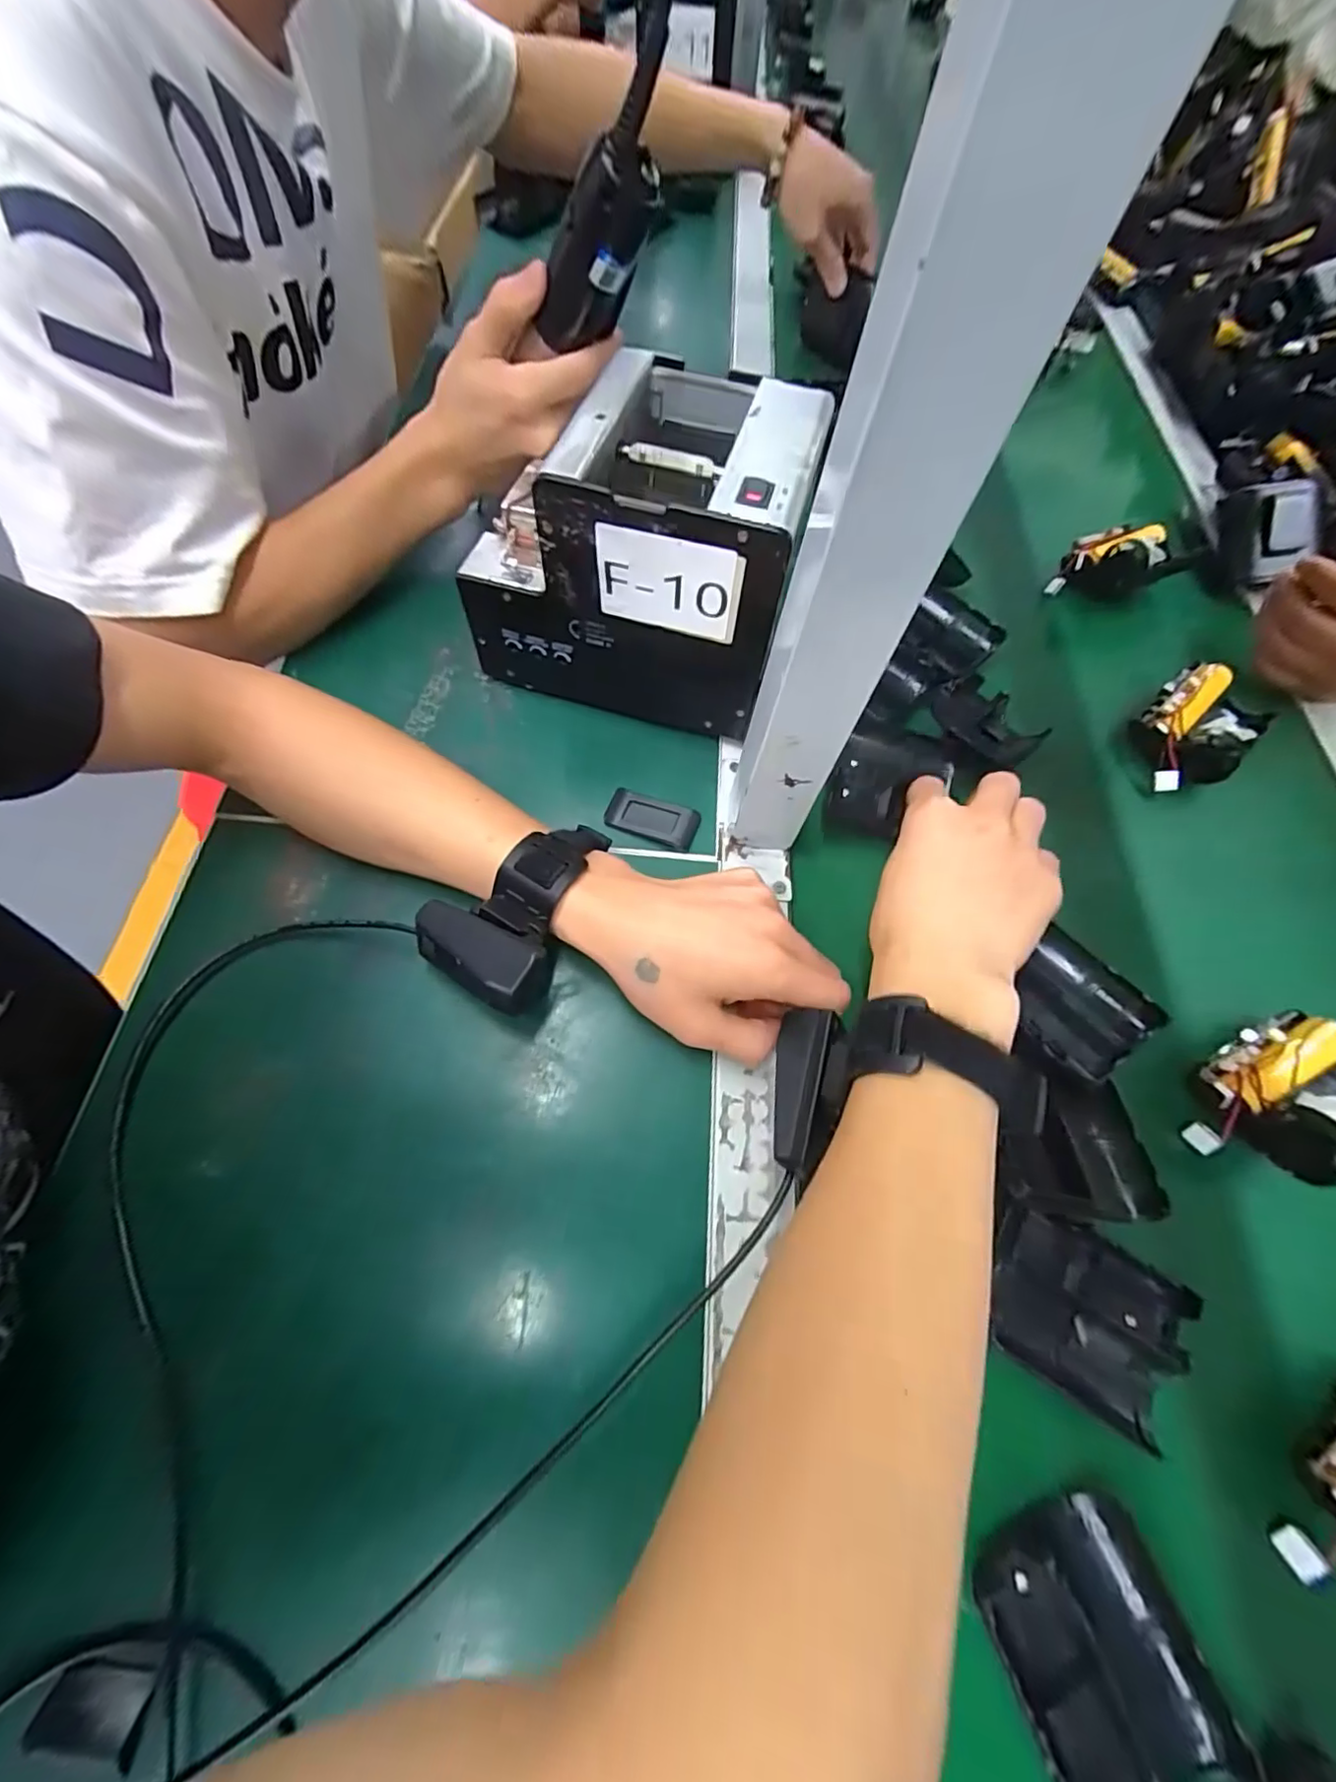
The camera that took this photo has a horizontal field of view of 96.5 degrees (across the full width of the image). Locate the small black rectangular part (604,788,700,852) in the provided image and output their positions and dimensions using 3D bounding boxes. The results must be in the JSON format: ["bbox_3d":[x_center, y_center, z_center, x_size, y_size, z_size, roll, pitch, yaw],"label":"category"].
[{"bbox_3d":[-0.010,-0.044,0.369,0.055,0.009,0.028,18,63,8],"label":"small black rectangular part"}]

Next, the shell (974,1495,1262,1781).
[{"bbox_3d":[0.157,0.282,0.220,0.068,0.030,0.082,-21,64,-12],"label":"shell"}]

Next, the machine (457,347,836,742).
[{"bbox_3d":[-0.014,-0.198,0.364,0.181,0.154,0.131,20,63,9],"label":"machine"}]

